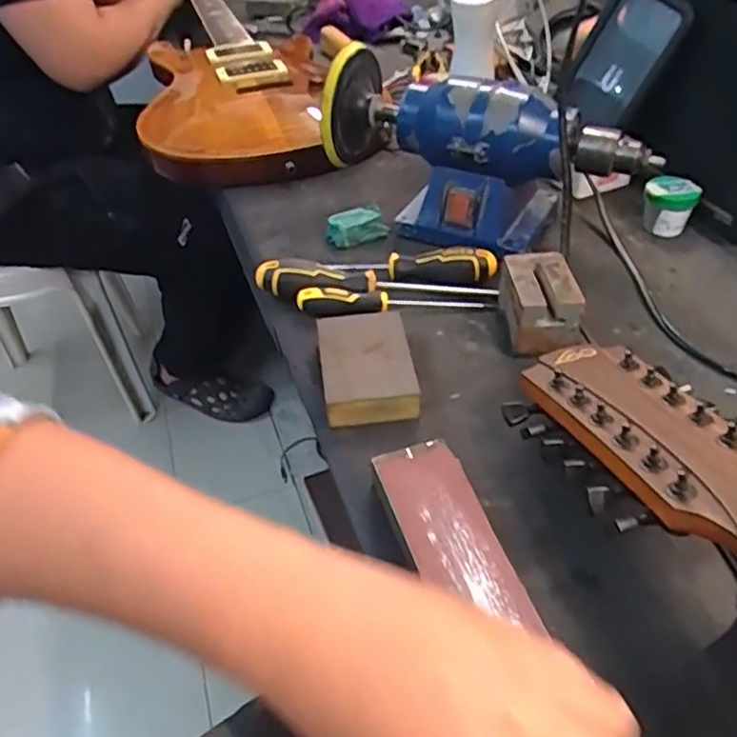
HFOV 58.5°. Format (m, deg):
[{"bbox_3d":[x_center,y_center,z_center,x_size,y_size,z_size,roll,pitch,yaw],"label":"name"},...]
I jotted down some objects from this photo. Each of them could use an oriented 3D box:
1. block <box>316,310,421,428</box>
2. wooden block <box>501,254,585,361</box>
[{"bbox_3d":[-0.001,-0.001,0.516,0.069,0.029,0.105,-7,43,-4],"label":"block"},{"bbox_3d":[0.141,-0.056,0.542,0.055,0.051,0.080,0,43,3],"label":"wooden block"}]

